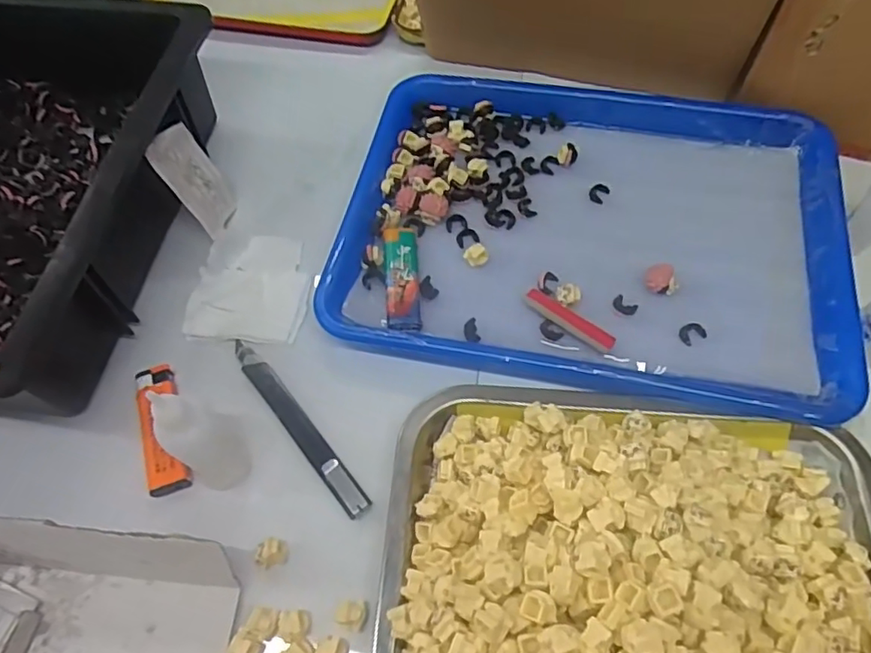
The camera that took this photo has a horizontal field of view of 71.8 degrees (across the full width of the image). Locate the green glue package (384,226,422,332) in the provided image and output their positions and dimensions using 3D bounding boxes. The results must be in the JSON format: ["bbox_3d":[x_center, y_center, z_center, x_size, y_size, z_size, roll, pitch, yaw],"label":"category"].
[{"bbox_3d":[-0.022,-0.035,0.405,0.022,0.006,0.085,-5,60,1],"label":"green glue package"}]

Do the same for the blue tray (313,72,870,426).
[{"bbox_3d":[0.106,-0.075,0.421,0.330,0.021,0.257,9,61,9],"label":"blue tray"}]

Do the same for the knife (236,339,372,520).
[{"bbox_3d":[-0.086,0.058,0.369,0.015,0.007,0.138,-36,64,-16],"label":"knife"}]

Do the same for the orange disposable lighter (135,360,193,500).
[{"bbox_3d":[-0.167,0.060,0.366,0.021,0.014,0.082,-17,60,-6],"label":"orange disposable lighter"}]

